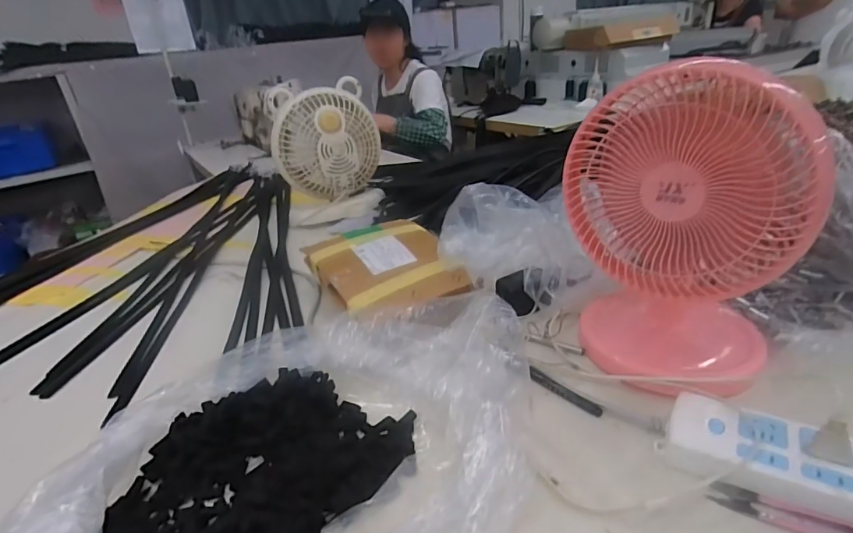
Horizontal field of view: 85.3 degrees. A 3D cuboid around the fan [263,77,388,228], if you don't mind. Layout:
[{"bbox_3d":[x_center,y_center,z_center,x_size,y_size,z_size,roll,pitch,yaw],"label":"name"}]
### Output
[{"bbox_3d":[-0.200,-0.227,0.952,0.204,0.255,0.149,-10,29,-8],"label":"fan"}]

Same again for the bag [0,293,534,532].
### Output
[{"bbox_3d":[-0.105,0.167,0.395,0.370,0.080,0.339,-2,29,8],"label":"bag"}]

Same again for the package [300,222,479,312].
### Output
[{"bbox_3d":[-0.062,-0.004,0.672,0.183,0.033,0.200,-15,29,-18],"label":"package"}]

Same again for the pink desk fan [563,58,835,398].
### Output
[{"bbox_3d":[0.262,-0.035,0.466,0.160,0.291,0.204,-24,34,-30],"label":"pink desk fan"}]

